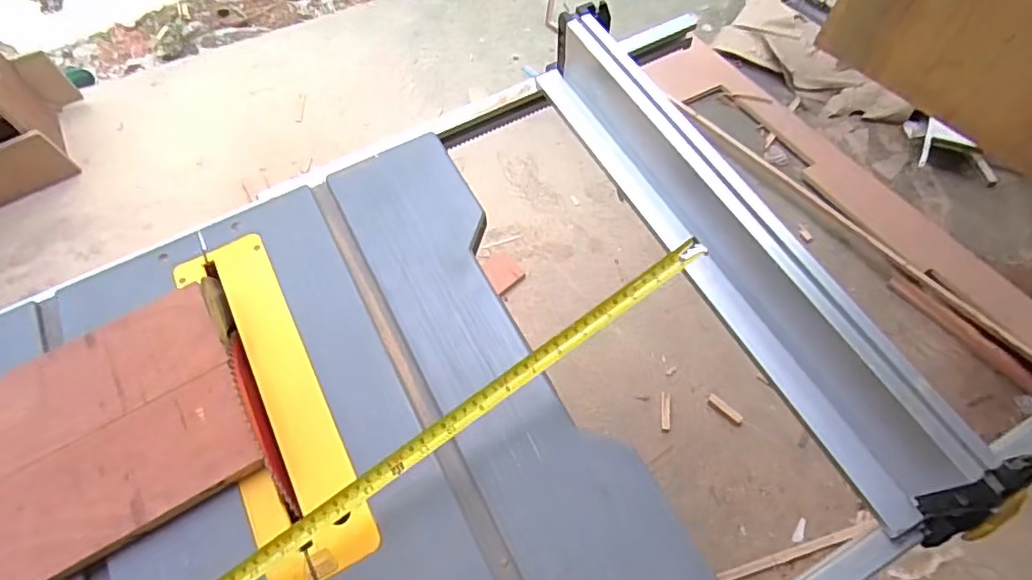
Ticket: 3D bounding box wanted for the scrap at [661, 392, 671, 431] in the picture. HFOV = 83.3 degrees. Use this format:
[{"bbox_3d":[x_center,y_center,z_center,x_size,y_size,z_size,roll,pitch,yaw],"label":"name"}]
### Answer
[{"bbox_3d":[0.353,0.287,1.364,0.021,0.005,0.088,3,76,4],"label":"scrap"}]

